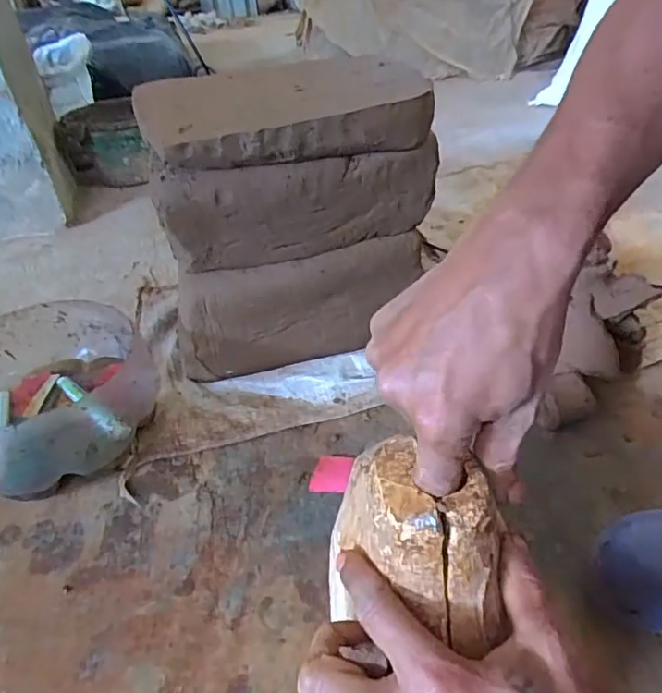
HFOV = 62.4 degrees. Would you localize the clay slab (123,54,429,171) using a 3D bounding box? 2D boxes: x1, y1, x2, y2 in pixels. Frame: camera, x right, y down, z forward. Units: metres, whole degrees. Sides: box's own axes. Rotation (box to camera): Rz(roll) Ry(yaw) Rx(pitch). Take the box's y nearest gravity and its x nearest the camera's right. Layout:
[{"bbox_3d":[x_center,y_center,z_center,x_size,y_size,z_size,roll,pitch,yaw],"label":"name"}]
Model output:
[{"bbox_3d":[-0.059,-0.275,0.637,0.307,0.053,0.236,-14,39,-12],"label":"clay slab"}]

